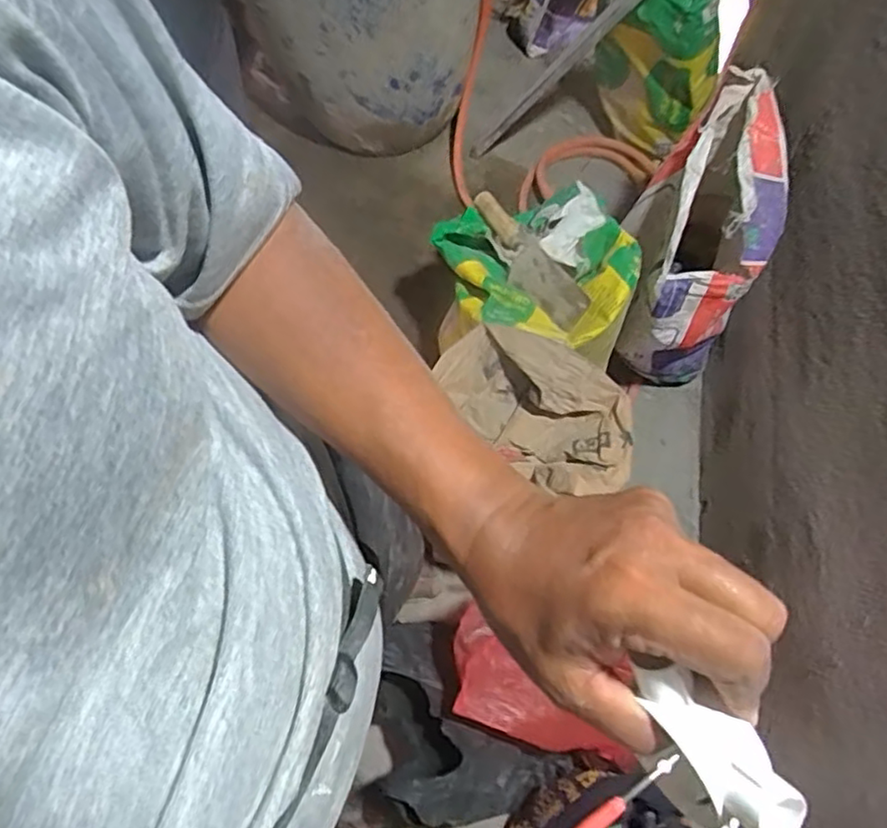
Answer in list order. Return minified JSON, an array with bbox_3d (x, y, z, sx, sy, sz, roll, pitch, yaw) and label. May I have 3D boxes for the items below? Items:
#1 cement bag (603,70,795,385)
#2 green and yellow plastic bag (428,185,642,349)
[{"bbox_3d":[0.411,-0.255,1.152,0.189,0.506,0.320,4,72,3],"label":"cement bag"},{"bbox_3d":[0.138,-0.248,1.059,0.329,0.091,0.241,30,75,11],"label":"green and yellow plastic bag"}]

